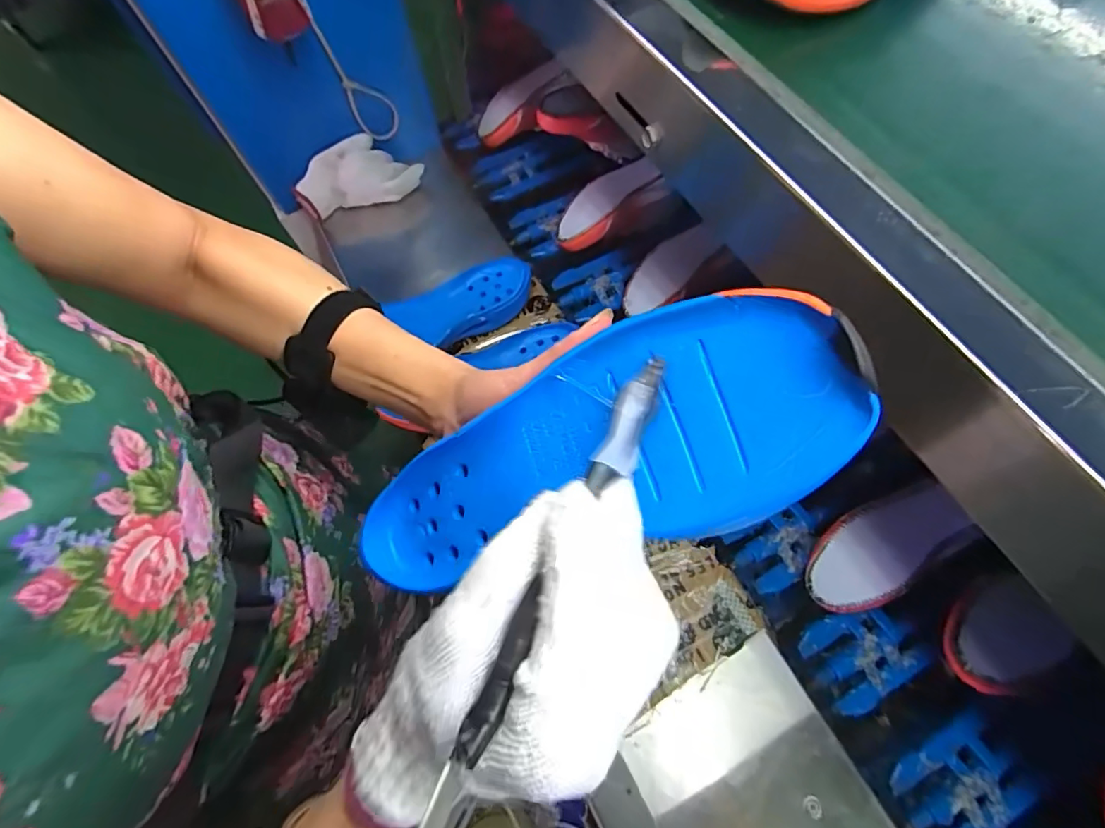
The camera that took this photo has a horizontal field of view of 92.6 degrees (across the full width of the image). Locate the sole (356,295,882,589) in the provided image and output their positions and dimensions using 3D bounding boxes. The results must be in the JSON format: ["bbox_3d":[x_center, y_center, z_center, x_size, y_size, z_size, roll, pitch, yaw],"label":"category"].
[{"bbox_3d":[0.002,0.024,0.264,0.272,0.040,0.092,-20,59,30],"label":"sole"}]

